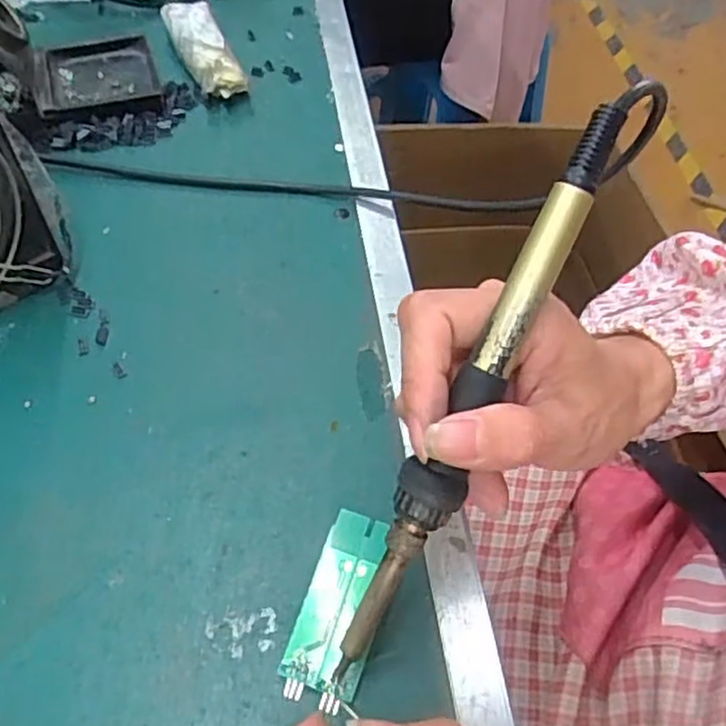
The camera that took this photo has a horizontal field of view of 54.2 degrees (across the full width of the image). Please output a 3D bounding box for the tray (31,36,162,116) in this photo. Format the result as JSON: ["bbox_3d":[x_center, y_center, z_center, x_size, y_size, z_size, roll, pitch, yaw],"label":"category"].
[{"bbox_3d":[-0.162,-0.175,0.433,0.068,0.016,0.072,-14,58,-12],"label":"tray"}]

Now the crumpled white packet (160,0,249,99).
[{"bbox_3d":[-0.102,-0.201,0.452,0.027,0.025,0.089,-20,59,-16],"label":"crumpled white packet"}]

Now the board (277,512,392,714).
[{"bbox_3d":[-0.009,0.090,0.262,0.026,0.006,0.068,15,66,7],"label":"board"}]

